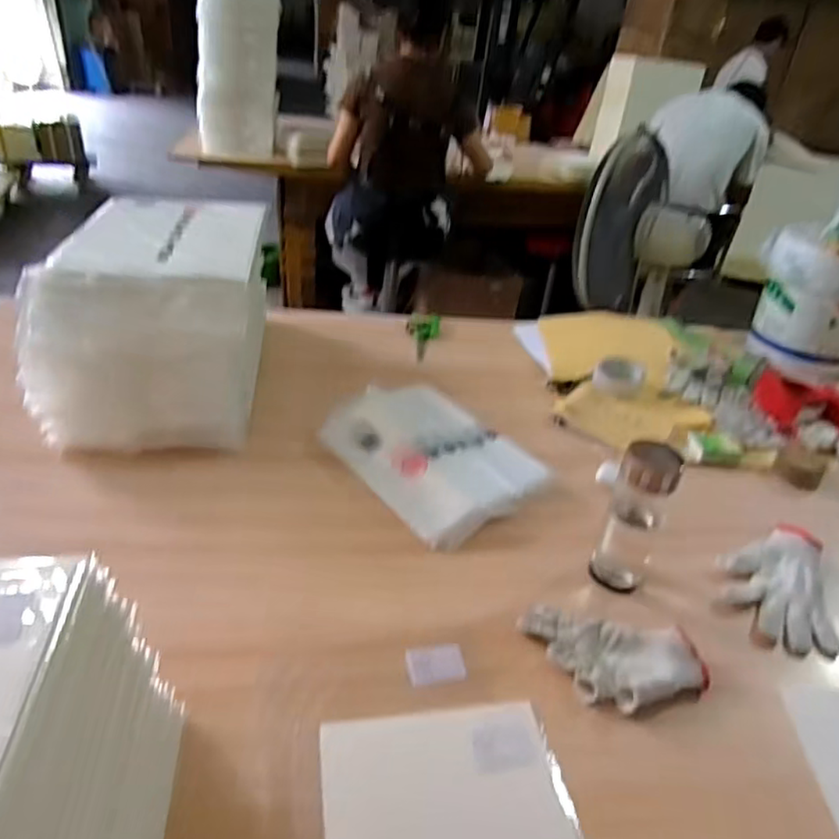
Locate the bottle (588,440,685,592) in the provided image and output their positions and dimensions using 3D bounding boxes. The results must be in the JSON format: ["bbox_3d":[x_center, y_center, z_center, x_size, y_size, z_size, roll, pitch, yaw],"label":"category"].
[{"bbox_3d":[0.244,0.112,0.717,0.072,0.176,0.058,20,38,21],"label":"bottle"}]

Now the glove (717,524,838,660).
[{"bbox_3d":[0.436,0.195,0.757,0.120,0.023,0.189,15,36,15],"label":"glove"}]

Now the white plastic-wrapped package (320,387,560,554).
[{"bbox_3d":[0.013,0.046,0.913,0.223,0.041,0.317,-20,42,-31],"label":"white plastic-wrapped package"}]

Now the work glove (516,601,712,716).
[{"bbox_3d":[0.200,0.248,0.644,0.187,0.030,0.098,15,36,14],"label":"work glove"}]

